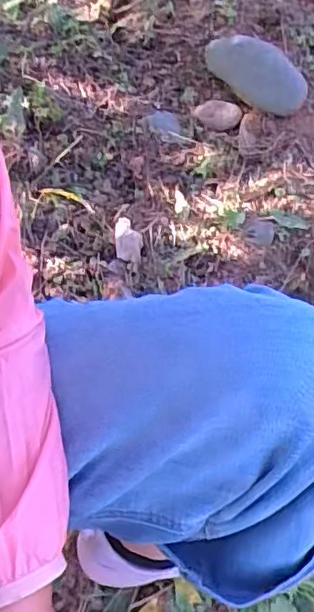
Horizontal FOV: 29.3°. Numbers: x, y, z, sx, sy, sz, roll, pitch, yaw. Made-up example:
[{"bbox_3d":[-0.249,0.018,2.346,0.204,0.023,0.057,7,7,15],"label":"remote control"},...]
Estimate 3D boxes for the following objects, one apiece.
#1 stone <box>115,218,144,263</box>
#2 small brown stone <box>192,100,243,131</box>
[{"bbox_3d":[-0.045,-0.103,0.939,0.041,0.012,0.073,-4,61,-1],"label":"stone"},{"bbox_3d":[0.108,-0.339,1.065,0.080,0.022,0.051,9,62,2],"label":"small brown stone"}]

